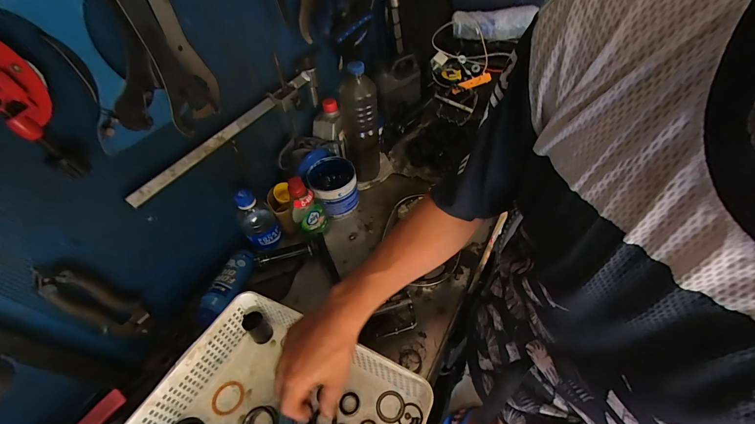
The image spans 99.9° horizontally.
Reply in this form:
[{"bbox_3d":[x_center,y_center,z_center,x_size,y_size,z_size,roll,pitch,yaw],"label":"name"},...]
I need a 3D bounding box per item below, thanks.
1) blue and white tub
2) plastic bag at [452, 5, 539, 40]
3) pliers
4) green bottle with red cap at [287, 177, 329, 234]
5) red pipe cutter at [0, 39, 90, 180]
[{"bbox_3d":[-0.089,-0.050,0.693,0.102,0.097,0.099,-24,52,-12],"label":"blue and white tub"},{"bbox_3d":[0.348,-0.570,0.963,0.227,0.073,0.084,-8,50,2],"label":"plastic bag"},{"bbox_3d":[-0.375,0.126,0.432,0.016,0.176,0.049,15,54,19],"label":"pliers"},{"bbox_3d":[-0.134,-0.009,0.616,0.064,0.147,0.036,-34,52,-23],"label":"green bottle with red cap"},{"bbox_3d":[-0.336,-0.099,0.302,0.023,0.151,0.056,24,58,25],"label":"red pipe cutter"}]

